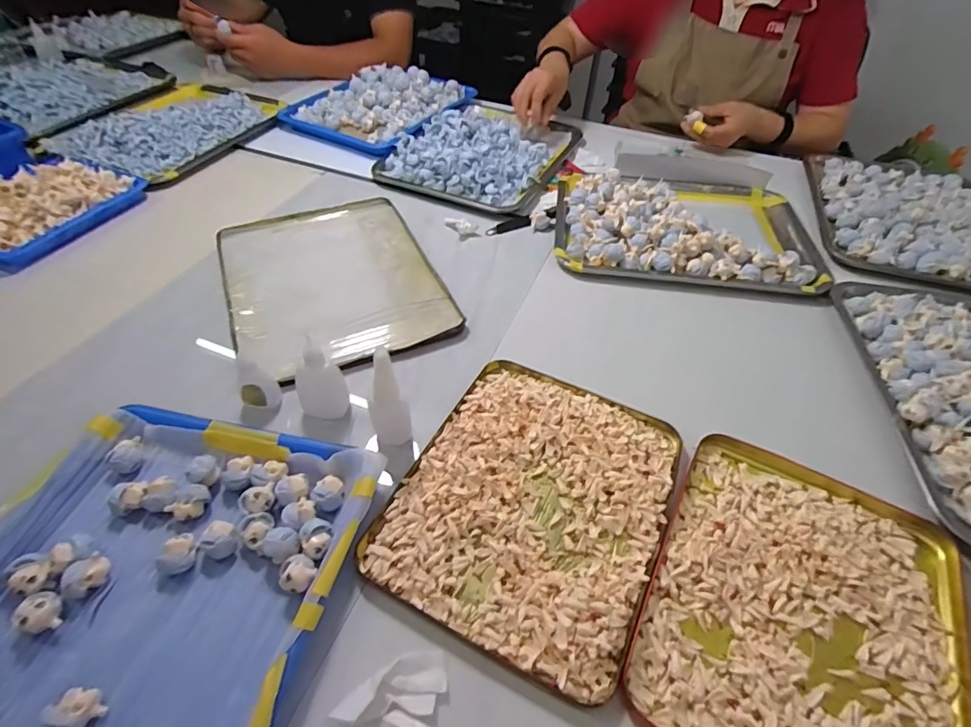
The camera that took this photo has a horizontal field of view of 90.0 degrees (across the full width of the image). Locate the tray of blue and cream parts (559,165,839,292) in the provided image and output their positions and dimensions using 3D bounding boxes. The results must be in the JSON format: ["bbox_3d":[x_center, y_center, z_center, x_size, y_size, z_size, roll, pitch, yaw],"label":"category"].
[{"bbox_3d":[0.280,-0.208,0.676,0.351,0.037,0.250,5,47,1],"label":"tray of blue and cream parts"}]

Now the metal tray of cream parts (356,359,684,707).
[{"bbox_3d":[0.042,0.101,0.398,0.199,0.016,0.241,22,49,17],"label":"metal tray of cream parts"}]

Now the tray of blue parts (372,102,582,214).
[{"bbox_3d":[0.005,-0.374,0.832,0.256,0.041,0.338,20,49,15],"label":"tray of blue parts"}]

